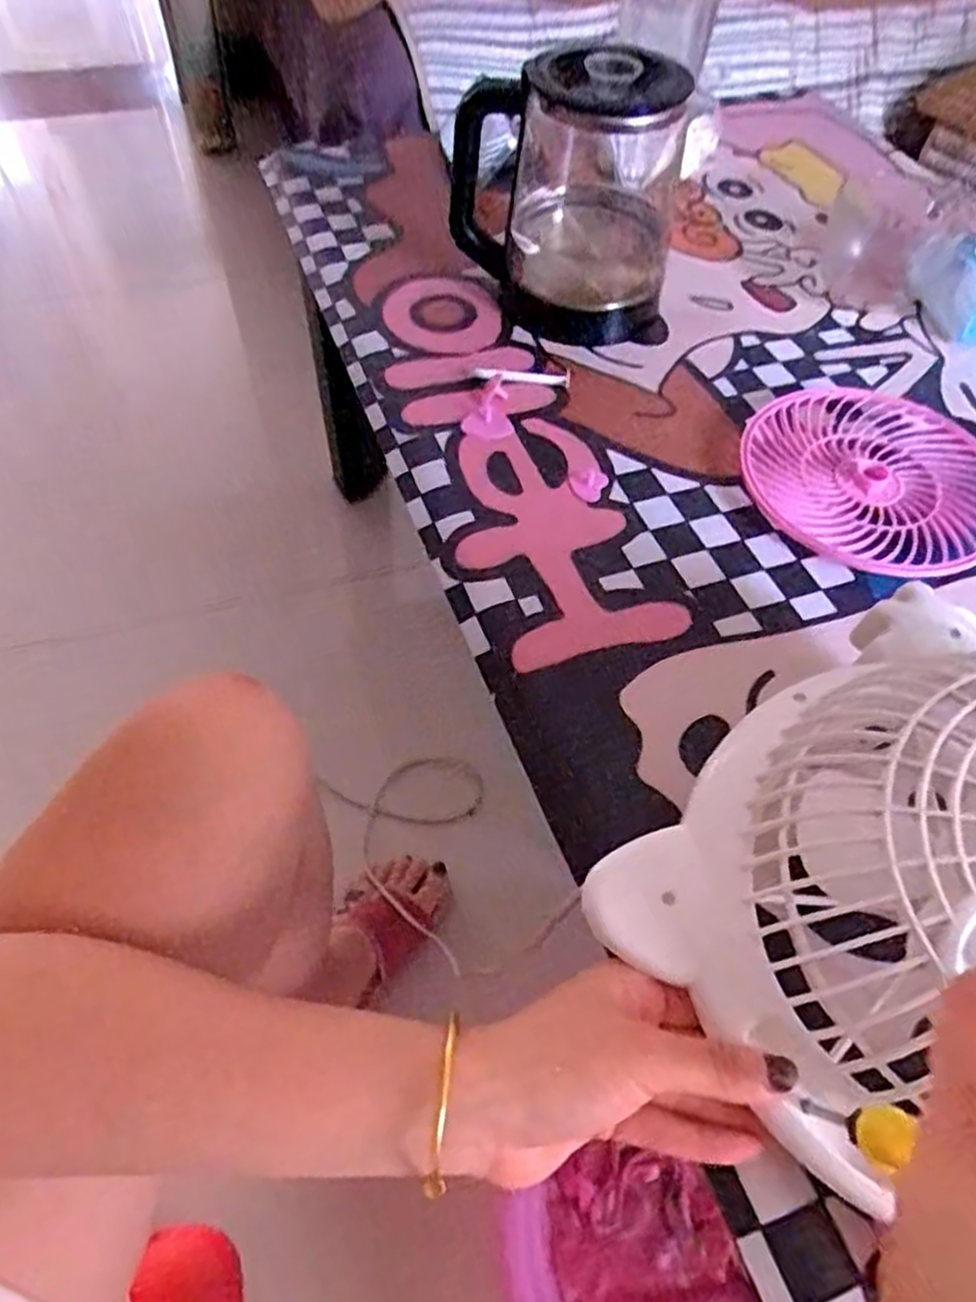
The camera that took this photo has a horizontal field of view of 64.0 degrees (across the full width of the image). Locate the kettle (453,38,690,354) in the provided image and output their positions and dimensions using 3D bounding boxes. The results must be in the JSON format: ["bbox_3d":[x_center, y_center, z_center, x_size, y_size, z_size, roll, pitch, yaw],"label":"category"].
[{"bbox_3d":[0.062,-0.372,0.635,0.178,0.172,0.155,3,55,1],"label":"kettle"}]

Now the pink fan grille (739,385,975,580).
[{"bbox_3d":[0.279,-0.128,0.567,0.183,0.022,0.183,1,55,-1],"label":"pink fan grille"}]

